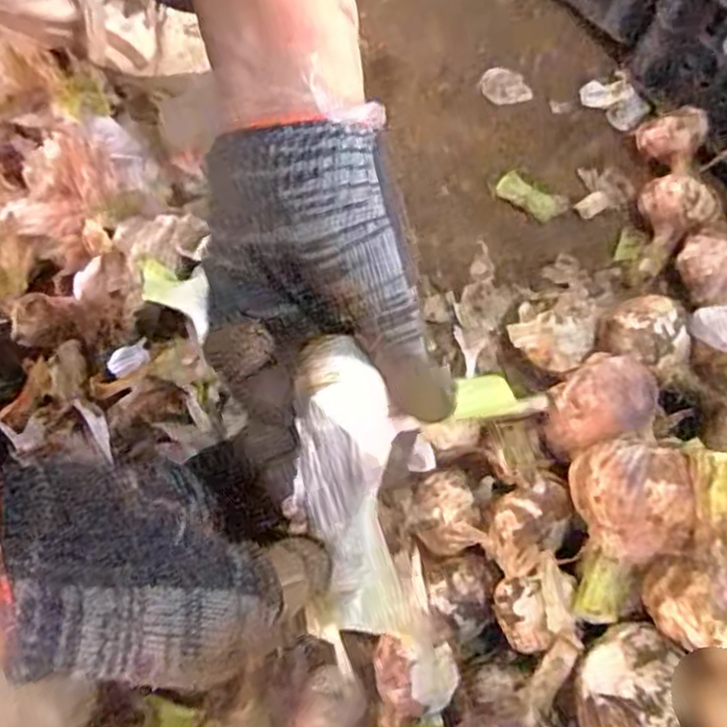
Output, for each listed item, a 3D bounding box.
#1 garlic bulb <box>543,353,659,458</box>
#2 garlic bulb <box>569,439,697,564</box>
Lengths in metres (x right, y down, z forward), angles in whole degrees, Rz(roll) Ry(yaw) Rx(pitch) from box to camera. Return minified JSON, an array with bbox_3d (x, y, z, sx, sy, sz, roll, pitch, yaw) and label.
[{"bbox_3d":[0.135,0.027,0.404,0.057,0.054,0.045,-25,70,-10],"label":"garlic bulb"},{"bbox_3d":[0.134,0.069,0.346,0.044,0.043,0.057,-10,68,-4],"label":"garlic bulb"}]

